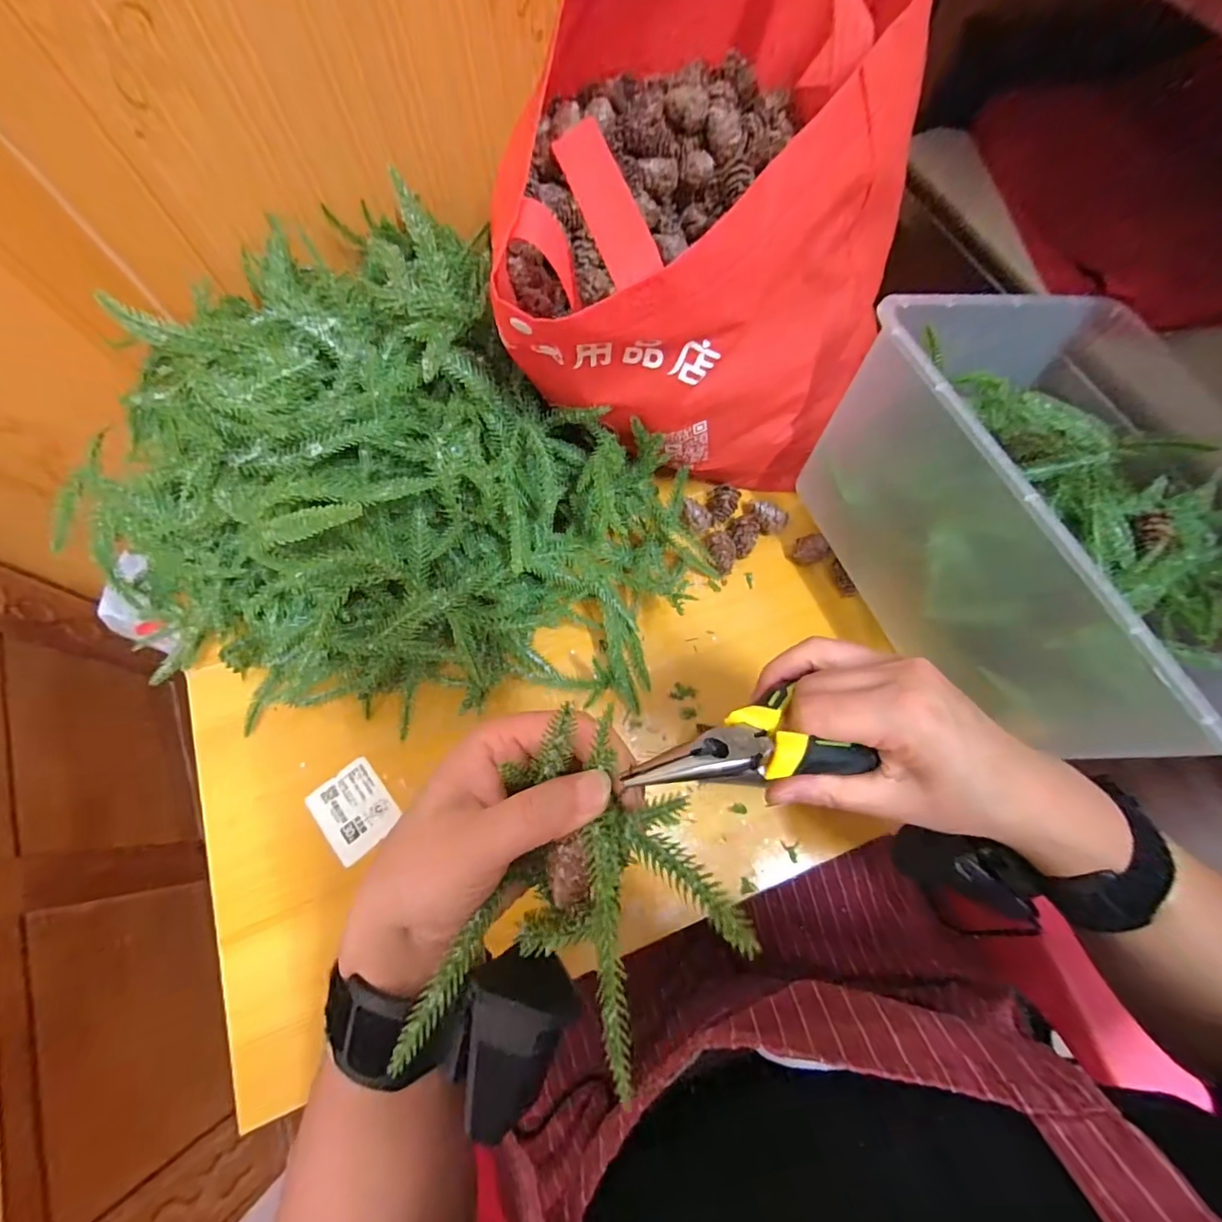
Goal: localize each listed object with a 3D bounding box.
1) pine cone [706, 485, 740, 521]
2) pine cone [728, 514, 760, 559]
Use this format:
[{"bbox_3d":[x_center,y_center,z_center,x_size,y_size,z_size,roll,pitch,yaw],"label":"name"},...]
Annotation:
[{"bbox_3d":[0.092,-0.088,0.445,0.026,0.020,0.030,21,71,8],"label":"pine cone"},{"bbox_3d":[0.107,-0.062,0.433,0.023,0.021,0.032,17,71,7],"label":"pine cone"}]

